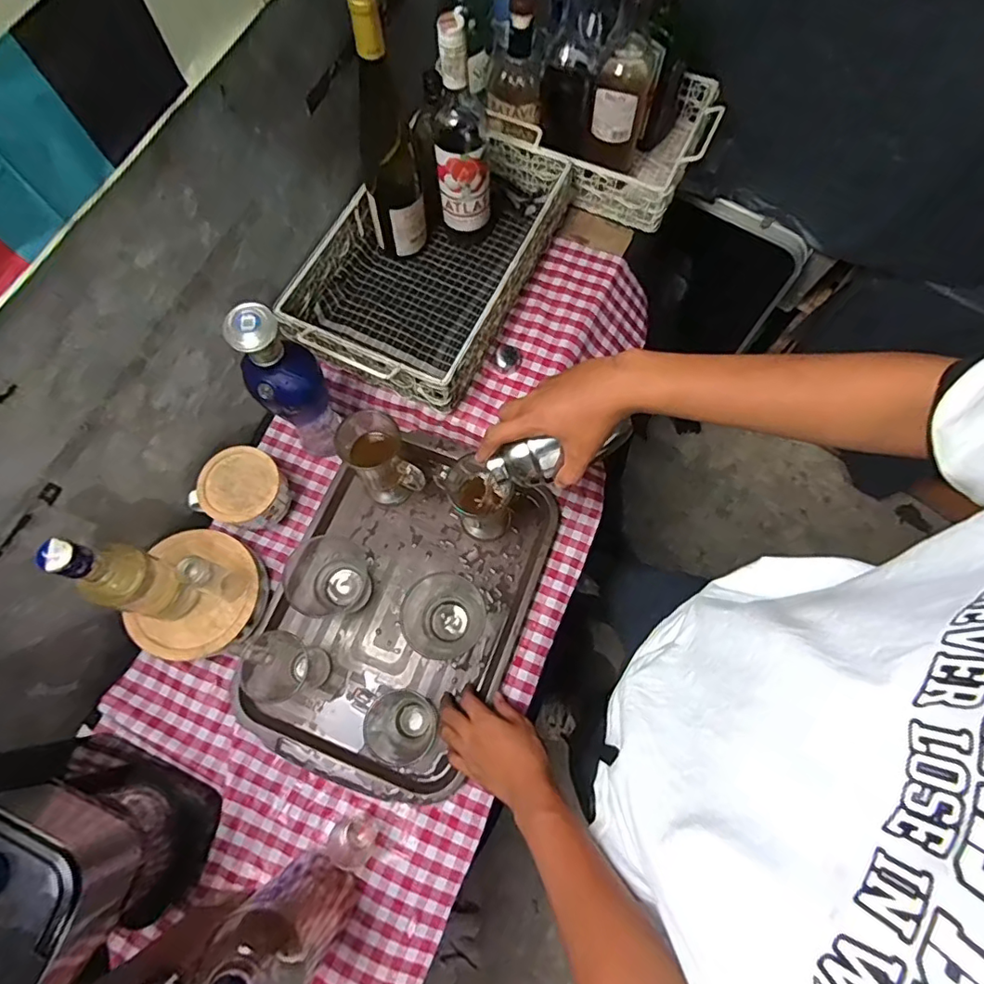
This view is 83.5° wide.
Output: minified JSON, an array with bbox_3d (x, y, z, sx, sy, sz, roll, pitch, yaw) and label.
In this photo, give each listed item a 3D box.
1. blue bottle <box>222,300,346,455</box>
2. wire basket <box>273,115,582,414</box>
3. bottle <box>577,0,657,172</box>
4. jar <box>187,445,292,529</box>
[{"bbox_3d":[-0.232,-0.115,0.654,0.072,0.274,0.061,-29,73,-9],"label":"blue bottle"},{"bbox_3d":[-0.076,-0.339,0.775,0.254,0.087,0.422,25,73,9],"label":"wire basket"},{"bbox_3d":[0.171,-0.549,0.709,0.079,0.245,0.098,12,71,5],"label":"bottle"},{"bbox_3d":[-0.313,0.003,0.714,0.096,0.080,0.096,0,71,0],"label":"jar"}]

